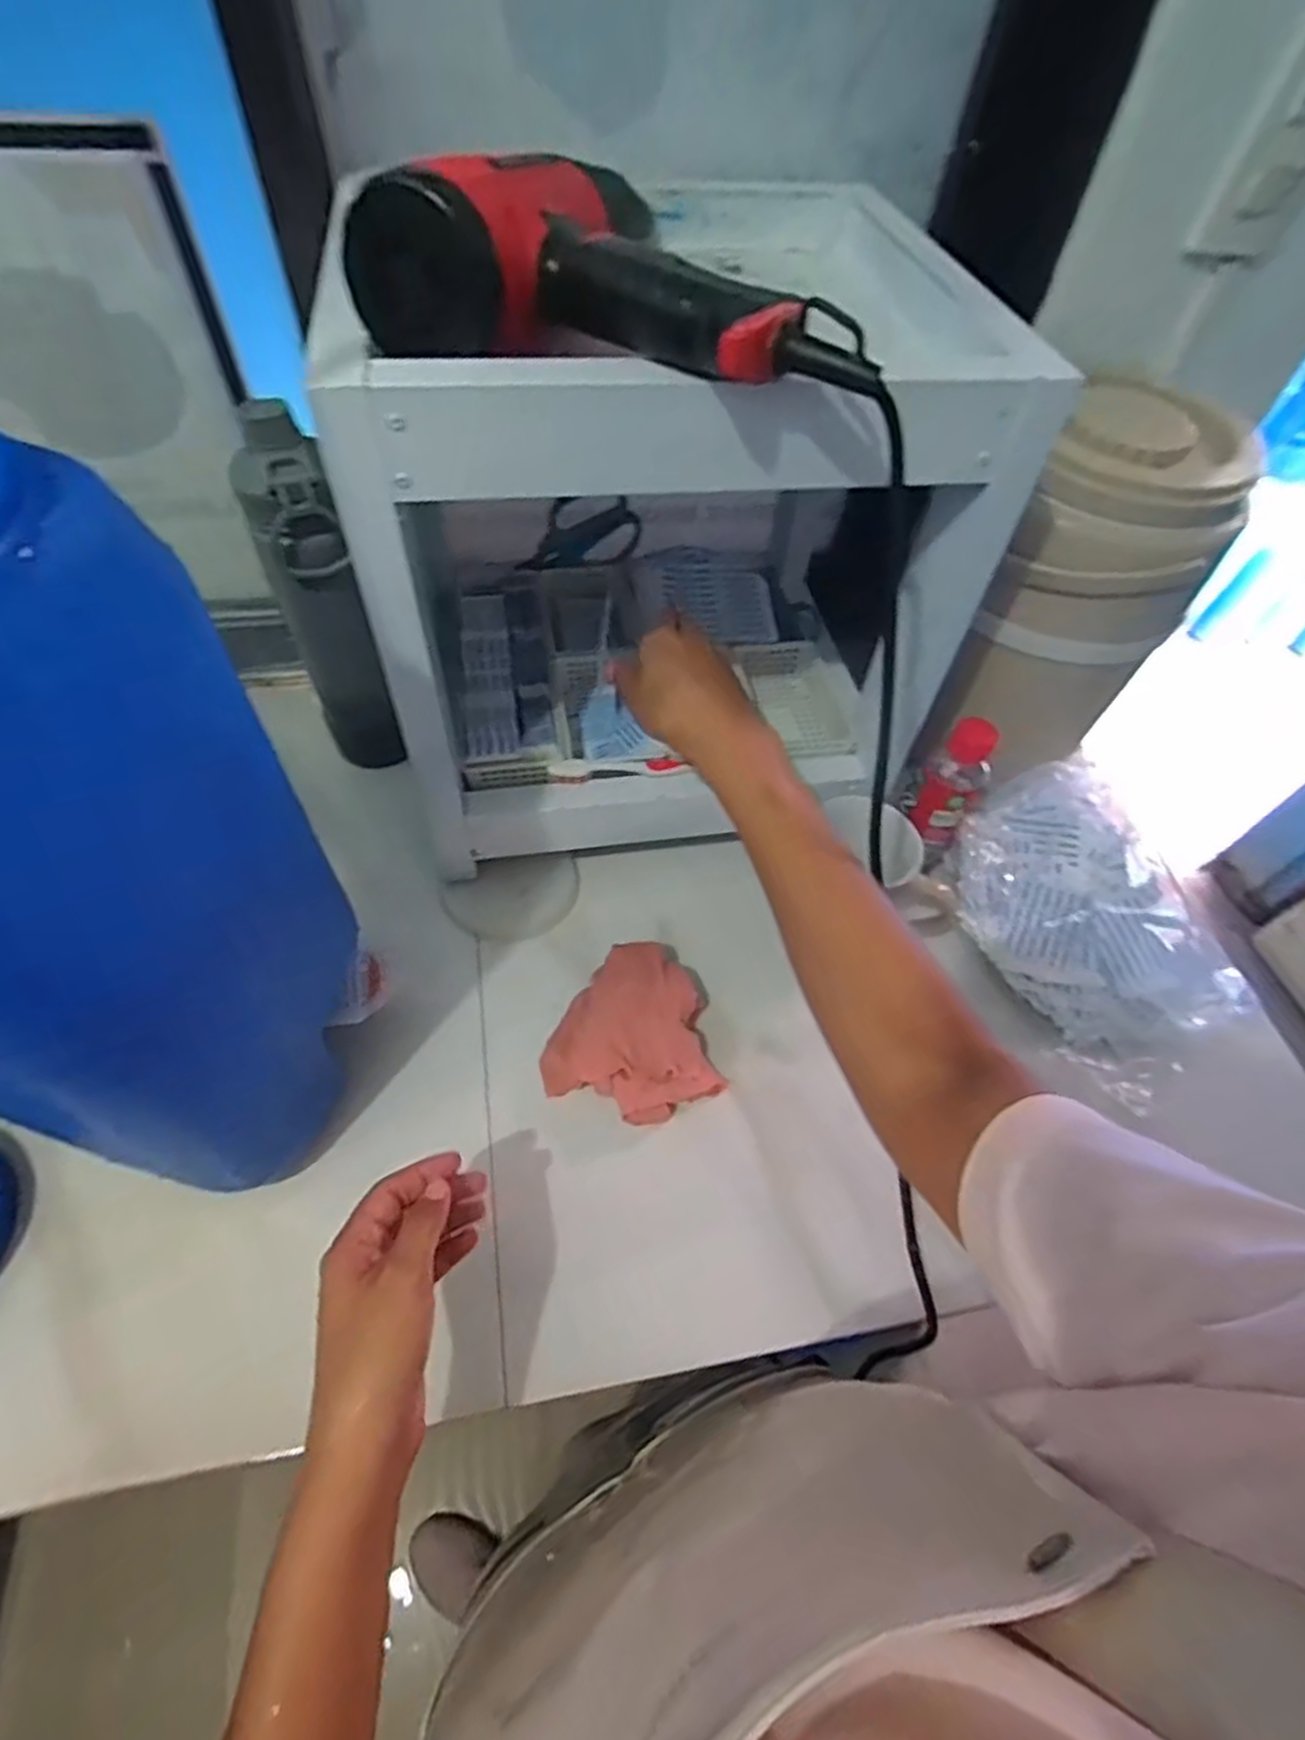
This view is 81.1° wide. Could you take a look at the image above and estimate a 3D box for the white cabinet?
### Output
[{"bbox_3d":[0.003,-0.259,0.558,0.382,0.314,0.354,-8,56,-10],"label":"white cabinet"}]

